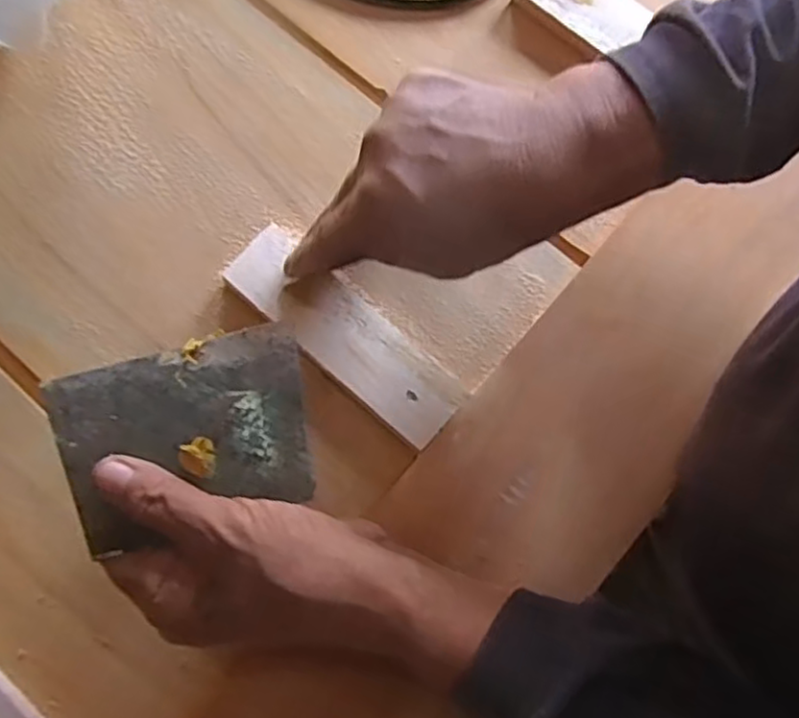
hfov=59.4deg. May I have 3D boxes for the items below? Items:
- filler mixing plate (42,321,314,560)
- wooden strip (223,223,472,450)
[{"bbox_3d":[-0.101,0.035,0.332,0.116,0.004,0.085,-15,72,-6],"label":"filler mixing plate"},{"bbox_3d":[-0.031,-0.015,0.391,0.148,0.006,0.043,40,79,7],"label":"wooden strip"}]

